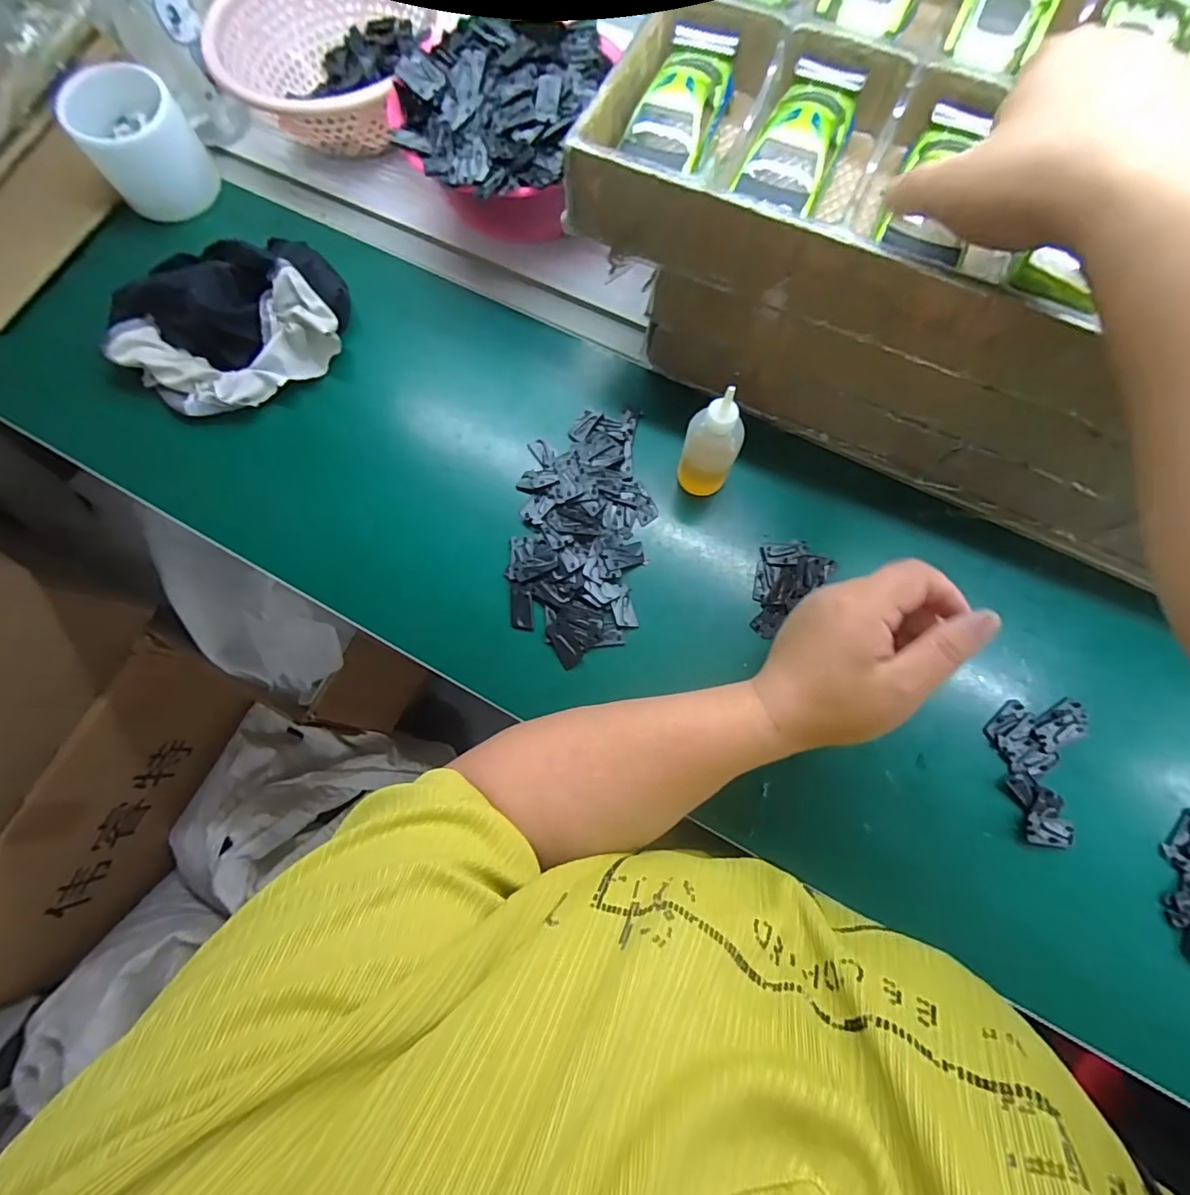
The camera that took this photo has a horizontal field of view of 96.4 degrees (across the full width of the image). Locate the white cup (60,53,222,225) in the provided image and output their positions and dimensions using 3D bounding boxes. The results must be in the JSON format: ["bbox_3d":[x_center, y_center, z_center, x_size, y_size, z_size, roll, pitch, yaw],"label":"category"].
[{"bbox_3d":[-0.396,-0.398,0.466,0.083,0.077,0.083,0,74,1],"label":"white cup"}]

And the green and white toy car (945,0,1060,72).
[{"bbox_3d":[0.269,-0.388,0.349,0.053,0.029,0.072,27,98,9],"label":"green and white toy car"}]

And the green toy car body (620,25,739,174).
[{"bbox_3d":[0.056,-0.313,0.335,0.050,0.024,0.105,20,75,7],"label":"green toy car body"}]

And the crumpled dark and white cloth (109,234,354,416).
[{"bbox_3d":[-0.299,-0.231,0.437,0.181,0.046,0.136,-37,76,-9],"label":"crumpled dark and white cloth"}]

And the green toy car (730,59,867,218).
[{"bbox_3d":[0.128,-0.279,0.333,0.052,0.039,0.112,25,76,8],"label":"green toy car"}]

